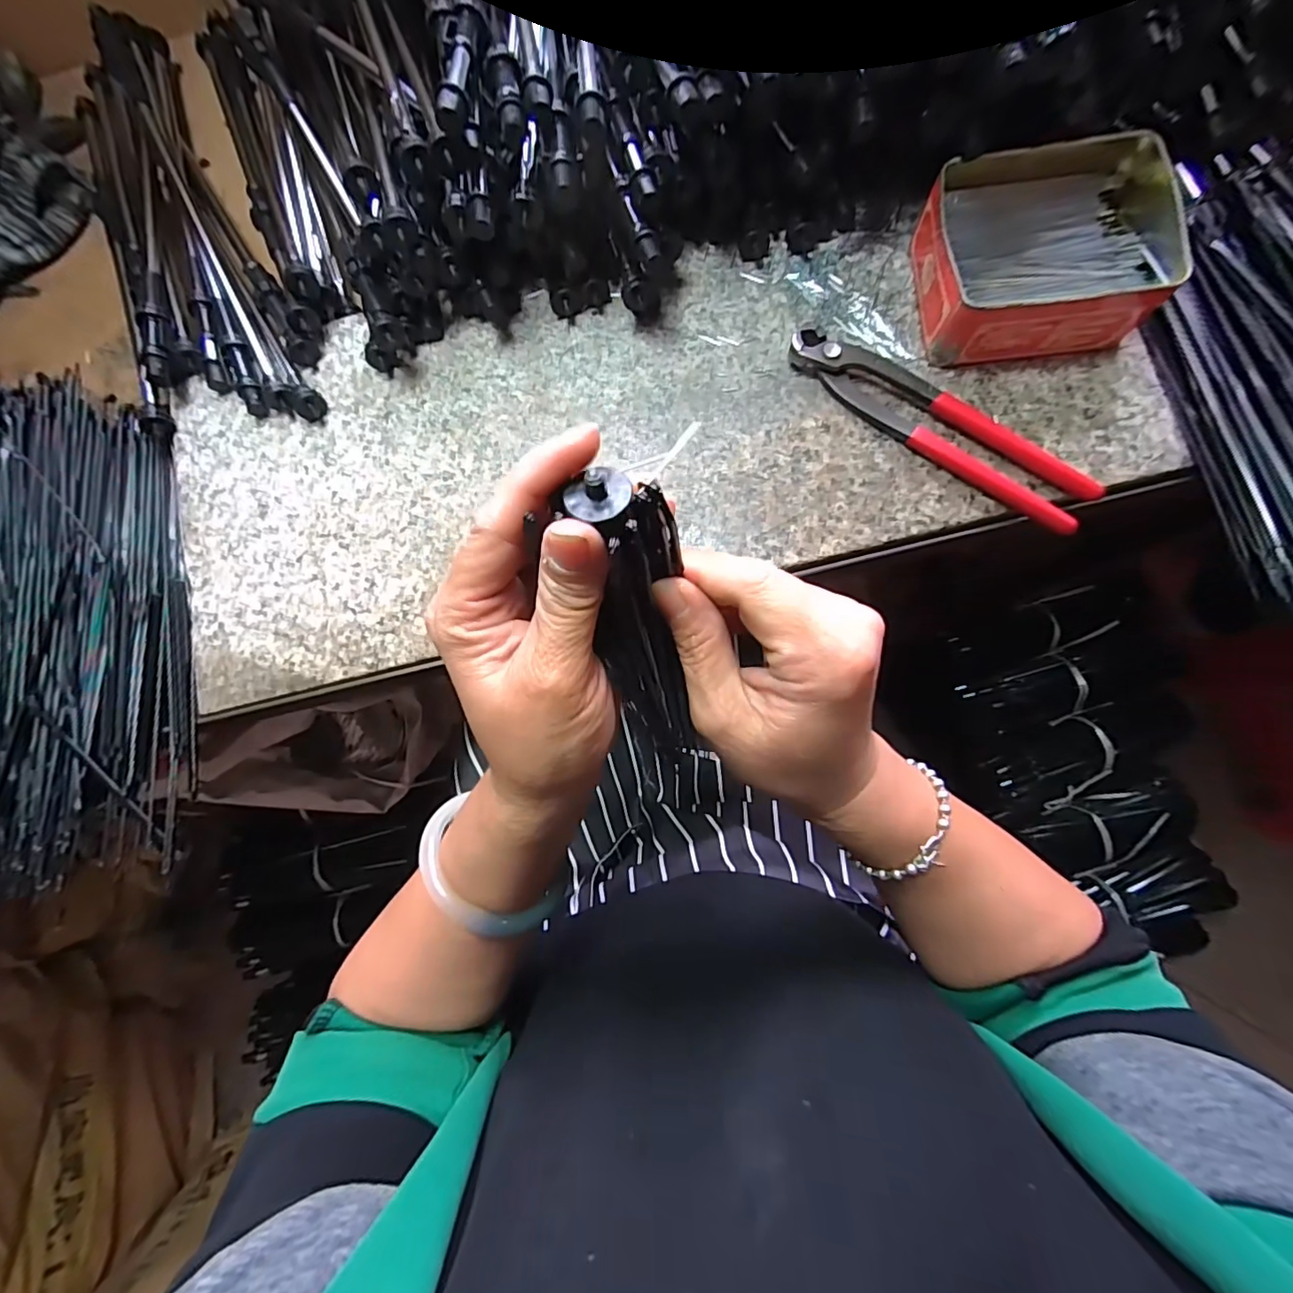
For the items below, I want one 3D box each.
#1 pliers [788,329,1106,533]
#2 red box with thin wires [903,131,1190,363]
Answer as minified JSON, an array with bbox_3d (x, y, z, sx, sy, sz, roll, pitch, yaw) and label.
[{"bbox_3d":[0.174,-0.137,0.327,0.192,0.016,0.041,38,86,8],"label":"pliers"},{"bbox_3d":[0.225,-0.227,0.313,0.130,0.045,0.105,-3,82,4],"label":"red box with thin wires"}]

